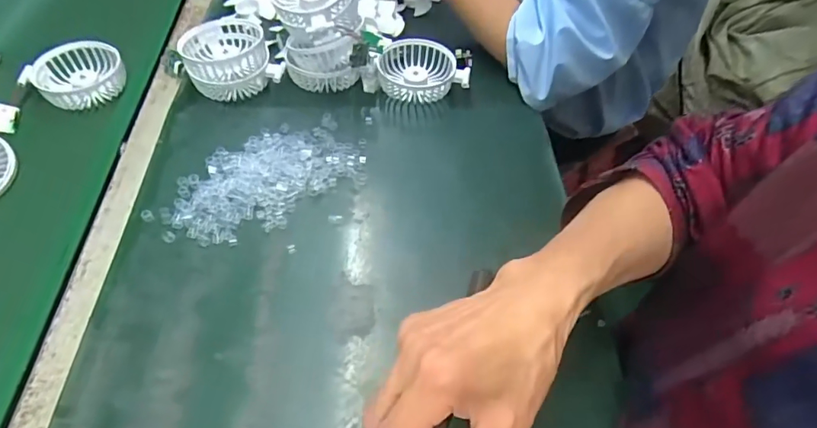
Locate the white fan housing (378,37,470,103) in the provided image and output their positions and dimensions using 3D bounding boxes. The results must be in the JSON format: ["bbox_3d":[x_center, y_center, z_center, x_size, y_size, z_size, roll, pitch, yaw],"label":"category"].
[{"bbox_3d":[0.017,-0.165,0.569,0.104,0.036,0.085,5,52,1],"label":"white fan housing"}]

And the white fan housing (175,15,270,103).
[{"bbox_3d":[-0.202,-0.172,0.544,0.089,0.052,0.085,-18,55,-15],"label":"white fan housing"}]

